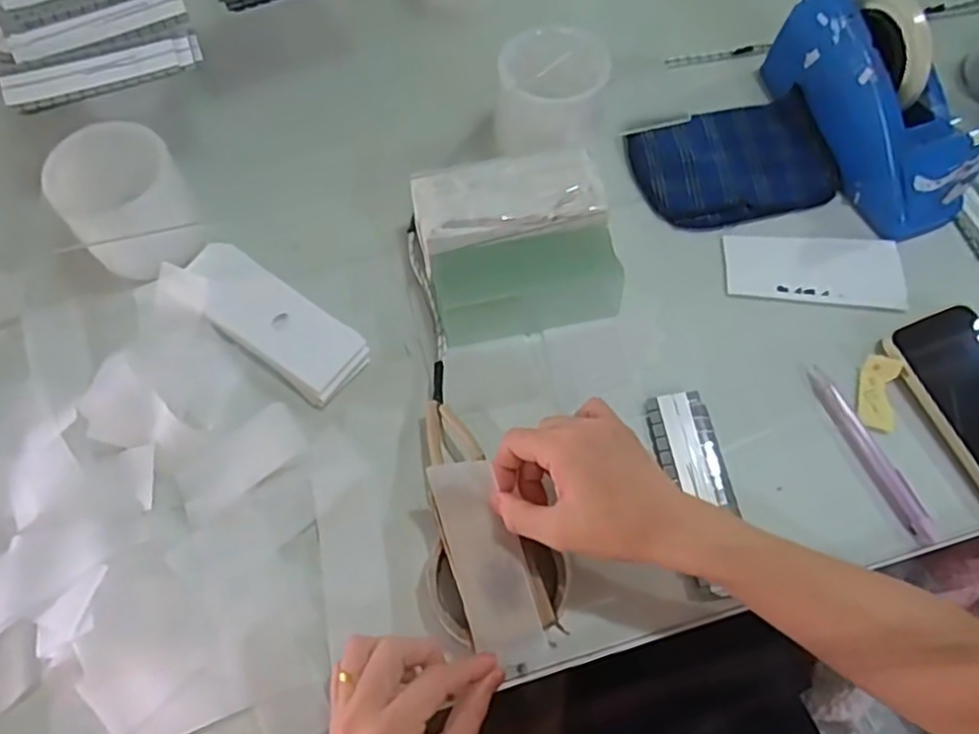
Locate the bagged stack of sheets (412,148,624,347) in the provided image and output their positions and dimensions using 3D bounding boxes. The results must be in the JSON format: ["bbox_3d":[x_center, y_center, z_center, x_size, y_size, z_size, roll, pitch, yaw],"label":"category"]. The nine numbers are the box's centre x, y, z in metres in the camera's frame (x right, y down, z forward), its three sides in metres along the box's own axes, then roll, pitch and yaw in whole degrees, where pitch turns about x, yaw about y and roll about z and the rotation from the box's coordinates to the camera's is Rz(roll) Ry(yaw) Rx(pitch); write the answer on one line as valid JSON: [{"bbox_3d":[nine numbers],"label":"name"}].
[{"bbox_3d":[0.020,-0.093,0.526,0.140,0.064,0.122,-12,67,-6],"label":"bagged stack of sheets"}]

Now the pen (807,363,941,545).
[{"bbox_3d":[0.275,0.060,0.492,0.017,0.007,0.139,-21,69,-10],"label":"pen"}]

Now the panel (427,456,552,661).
[{"bbox_3d":[-0.002,0.119,0.429,0.044,0.006,0.123,-18,76,-3],"label":"panel"}]

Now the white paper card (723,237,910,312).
[{"bbox_3d":[0.265,-0.079,0.553,0.141,0.006,0.059,4,67,1],"label":"white paper card"}]

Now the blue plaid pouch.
[{"bbox_3d":[0.211,-0.179,0.594,0.164,0.022,0.110,-13,68,-7],"label":"blue plaid pouch"}]

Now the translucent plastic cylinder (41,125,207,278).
[{"bbox_3d":[-0.273,-0.123,0.523,0.084,0.082,0.088,0,67,-1],"label":"translucent plastic cylinder"}]

